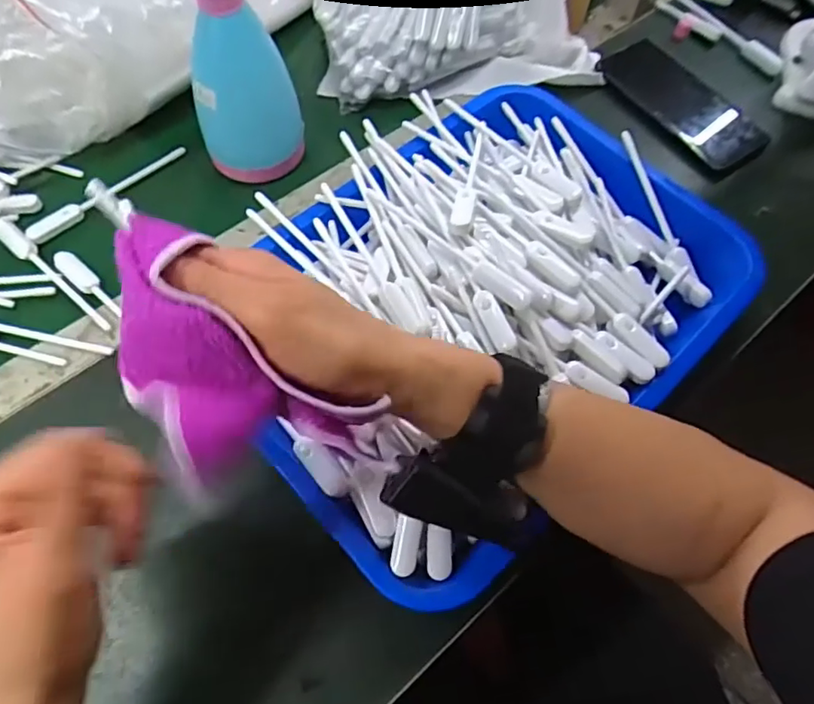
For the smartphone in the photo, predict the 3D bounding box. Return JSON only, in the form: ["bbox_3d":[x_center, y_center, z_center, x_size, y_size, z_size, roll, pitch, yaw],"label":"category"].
[{"bbox_3d":[0.266,-0.243,0.562,0.086,0.013,0.168,-29,68,-16],"label":"smartphone"}]

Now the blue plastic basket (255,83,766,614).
[{"bbox_3d":[0.054,-0.048,0.417,0.376,0.065,0.284,-40,72,-19],"label":"blue plastic basket"}]

